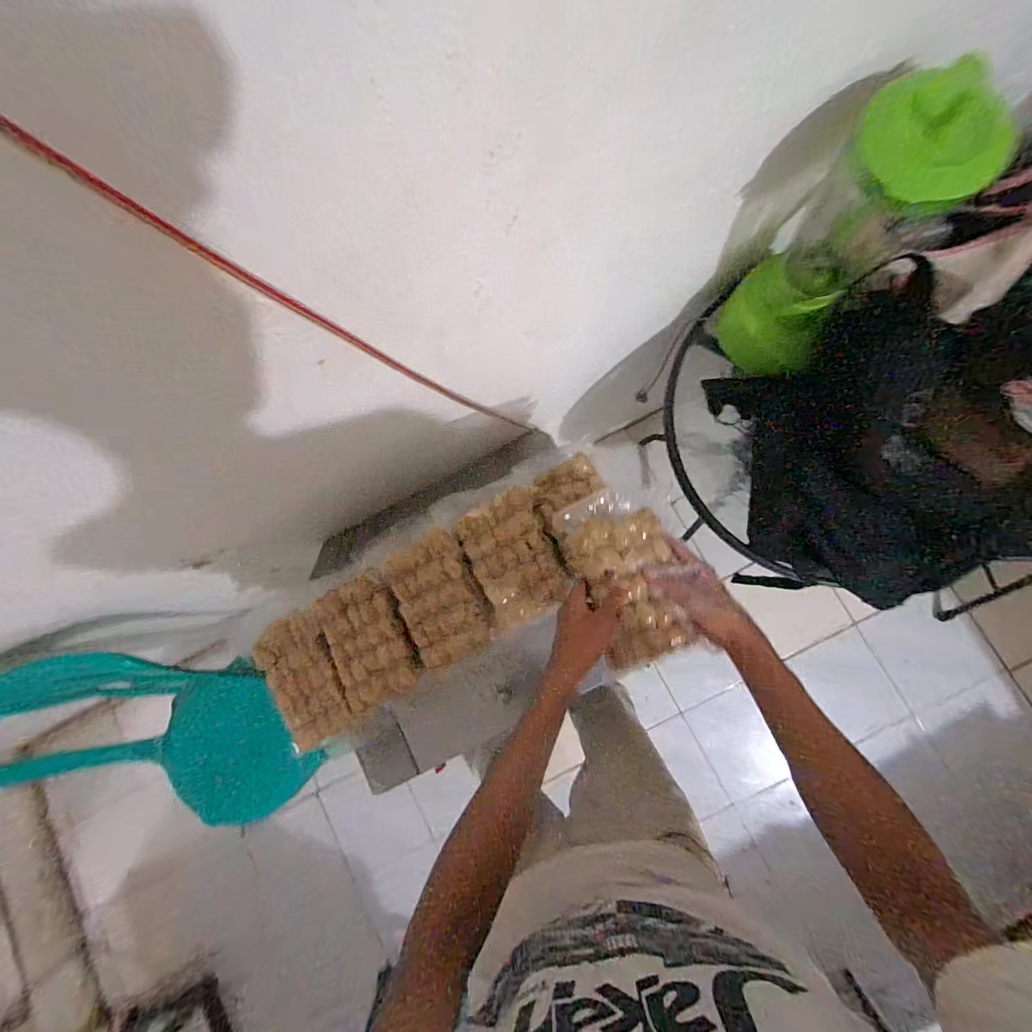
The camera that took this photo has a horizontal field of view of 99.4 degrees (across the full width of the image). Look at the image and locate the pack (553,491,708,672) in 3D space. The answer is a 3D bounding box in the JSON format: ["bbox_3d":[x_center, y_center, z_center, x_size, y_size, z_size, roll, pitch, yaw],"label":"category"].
[{"bbox_3d":[0.146,0.075,0.569,0.126,0.030,0.218,-21,86,5],"label":"pack"}]

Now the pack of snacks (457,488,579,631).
[{"bbox_3d":[-0.005,0.064,0.682,0.129,0.021,0.184,-26,83,3],"label":"pack of snacks"}]

